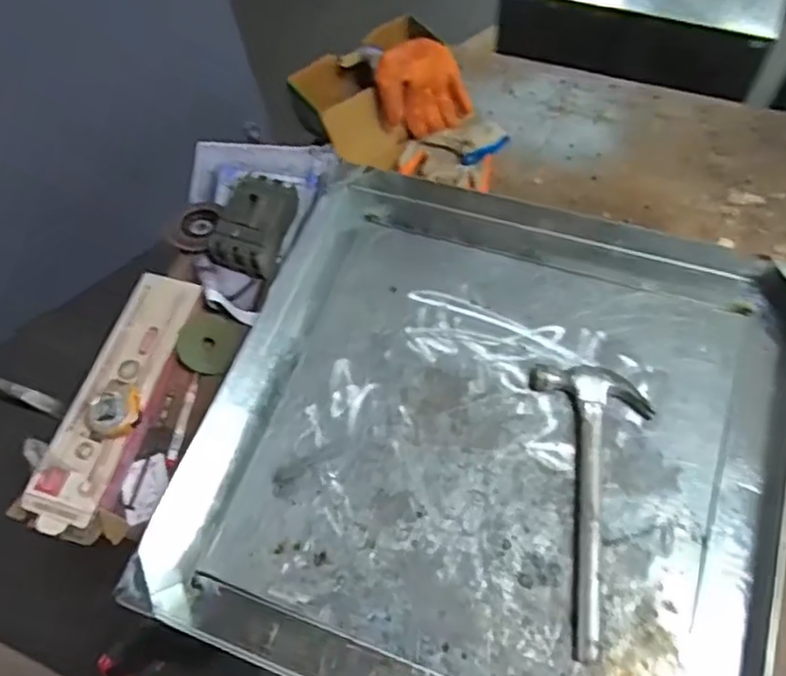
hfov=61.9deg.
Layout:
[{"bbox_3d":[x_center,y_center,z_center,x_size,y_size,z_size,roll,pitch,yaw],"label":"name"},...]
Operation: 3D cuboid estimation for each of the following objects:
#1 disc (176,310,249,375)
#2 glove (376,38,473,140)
[{"bbox_3d":[-0.236,0.005,0.848,0.073,0.008,0.081,26,76,-6],"label":"disc"},{"bbox_3d":[0.047,-0.378,1.008,0.141,0.101,0.108,-11,62,-2],"label":"glove"}]

